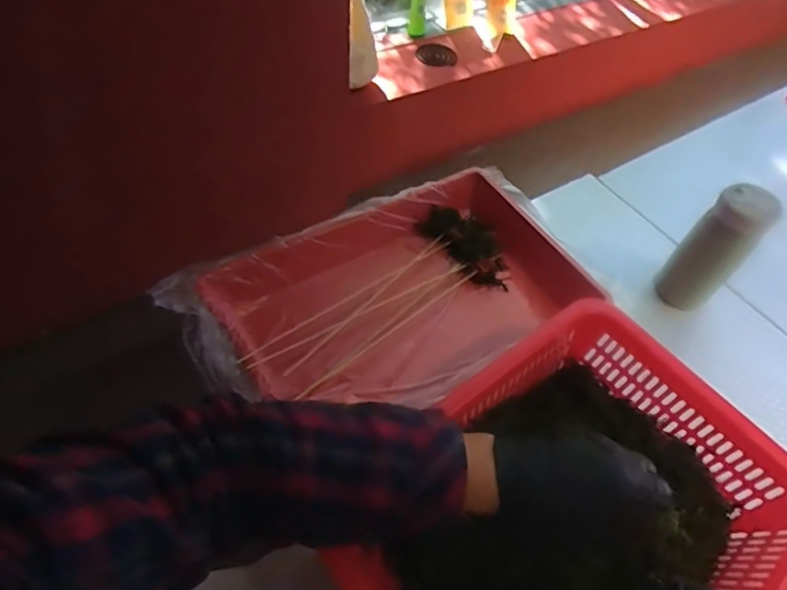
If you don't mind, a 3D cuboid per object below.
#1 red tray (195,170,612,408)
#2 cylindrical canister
[{"bbox_3d":[0.005,0.003,0.599,0.396,0.076,0.220,-25,60,-21],"label":"red tray"},{"bbox_3d":[0.369,-0.054,0.601,0.069,0.154,0.068,39,60,21],"label":"cylindrical canister"}]

